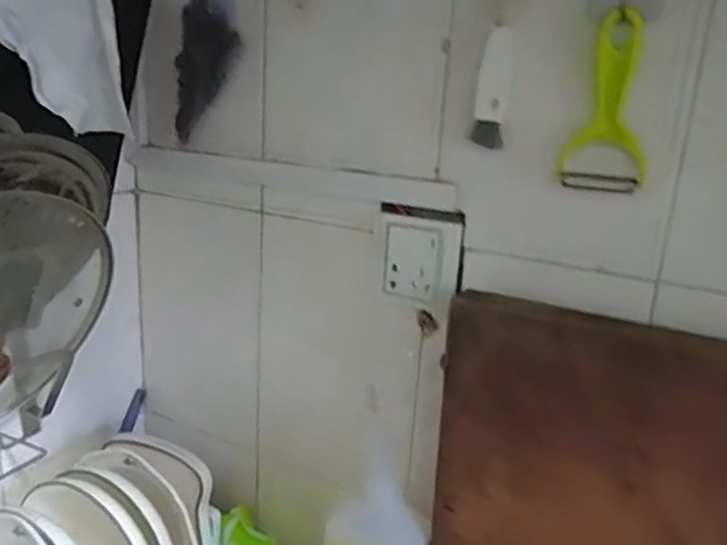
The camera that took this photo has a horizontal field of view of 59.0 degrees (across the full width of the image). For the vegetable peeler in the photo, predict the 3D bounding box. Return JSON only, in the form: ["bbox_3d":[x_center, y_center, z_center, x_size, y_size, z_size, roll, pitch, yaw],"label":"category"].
[{"bbox_3d":[0.191,-0.131,0.495,0.063,0.133,0.015,9,17,20],"label":"vegetable peeler"}]

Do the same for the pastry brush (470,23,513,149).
[{"bbox_3d":[0.107,-0.152,0.532,0.026,0.093,0.009,8,16,16],"label":"pastry brush"}]

